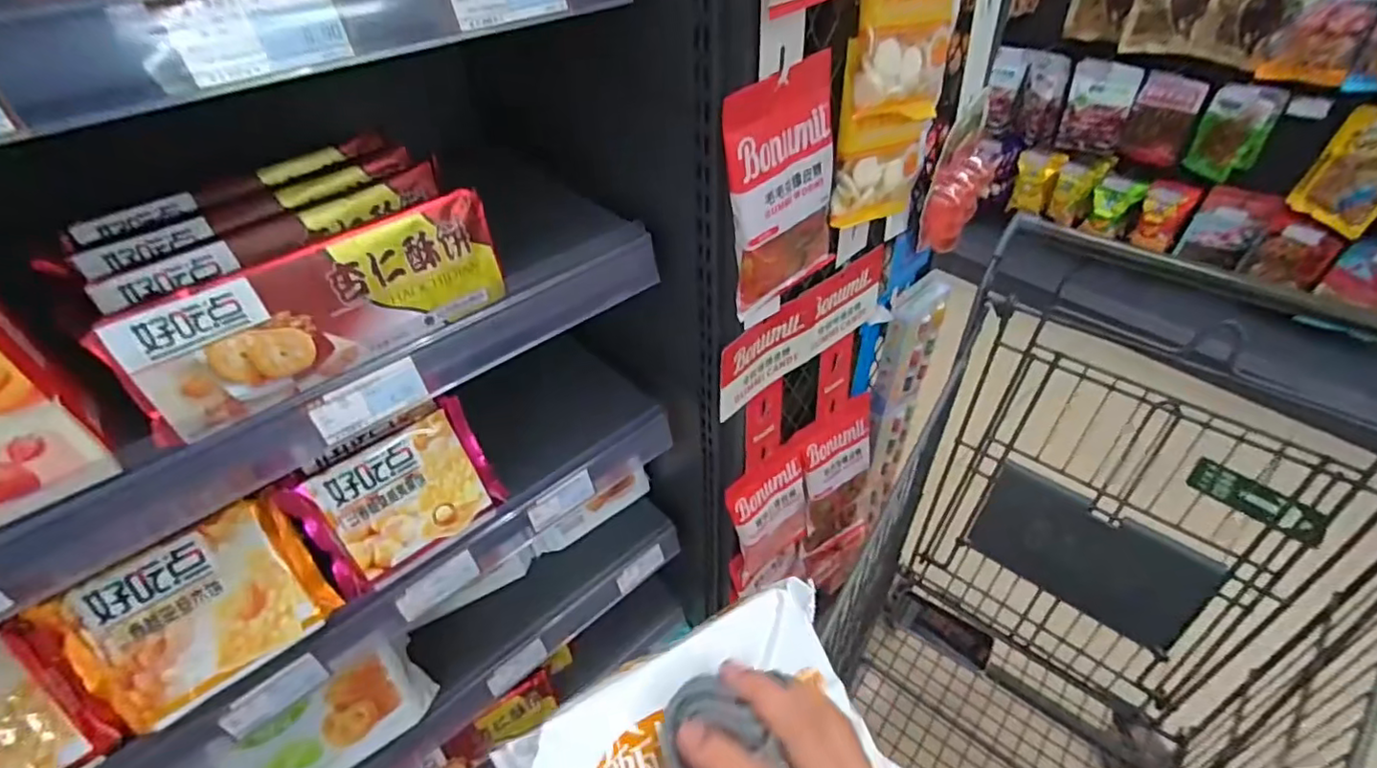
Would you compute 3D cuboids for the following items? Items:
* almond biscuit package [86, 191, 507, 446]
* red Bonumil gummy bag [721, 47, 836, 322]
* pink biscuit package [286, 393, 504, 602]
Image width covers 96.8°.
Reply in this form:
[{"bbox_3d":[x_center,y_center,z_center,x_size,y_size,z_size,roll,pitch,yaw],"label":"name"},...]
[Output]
[{"bbox_3d":[-0.232,-0.049,0.403,0.032,0.077,0.226,33,54,32],"label":"almond biscuit package"},{"bbox_3d":[0.082,-0.159,0.505,0.035,0.175,0.124,28,51,29],"label":"red Bonumil gummy bag"},{"bbox_3d":[-0.253,0.097,0.543,0.153,0.108,0.032,-34,28,-28],"label":"pink biscuit package"}]

